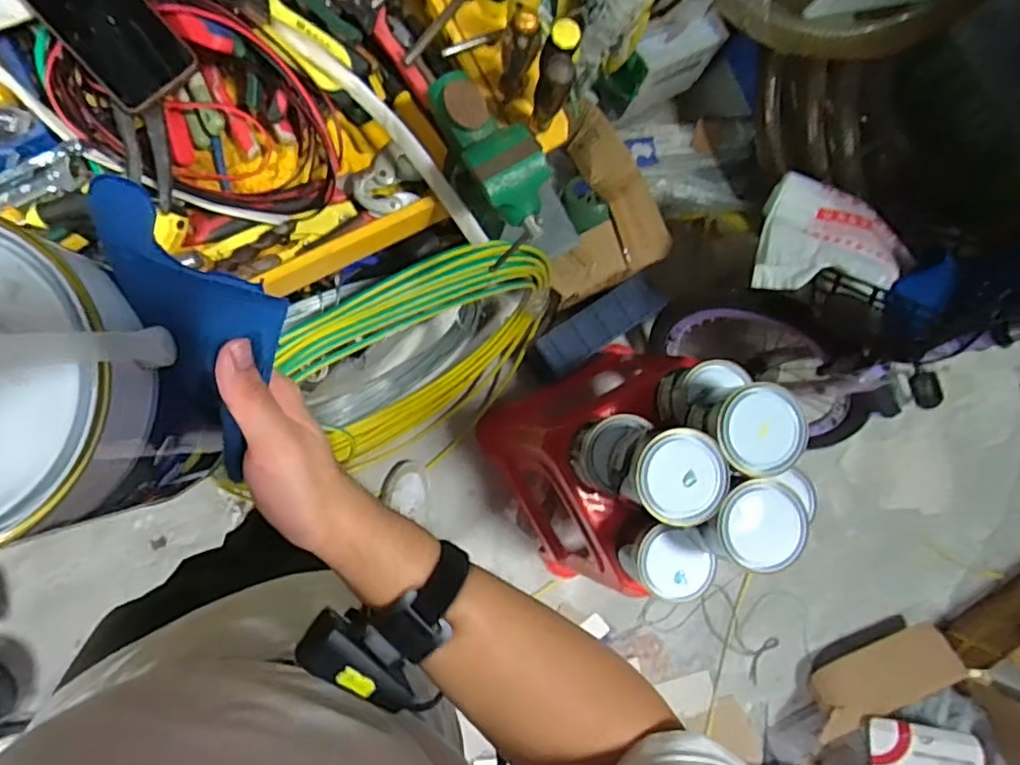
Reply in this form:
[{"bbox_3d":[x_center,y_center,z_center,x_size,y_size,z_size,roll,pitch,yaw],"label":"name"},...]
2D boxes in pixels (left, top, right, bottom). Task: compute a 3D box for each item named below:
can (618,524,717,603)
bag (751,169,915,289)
[{"bbox_3d":[0.209,0.241,0.818,0.101,0.107,0.096,0,88,-7],"label":"can"},{"bbox_3d":[0.469,-0.201,0.857,0.196,0.109,0.186,22,85,-5],"label":"bag"}]

